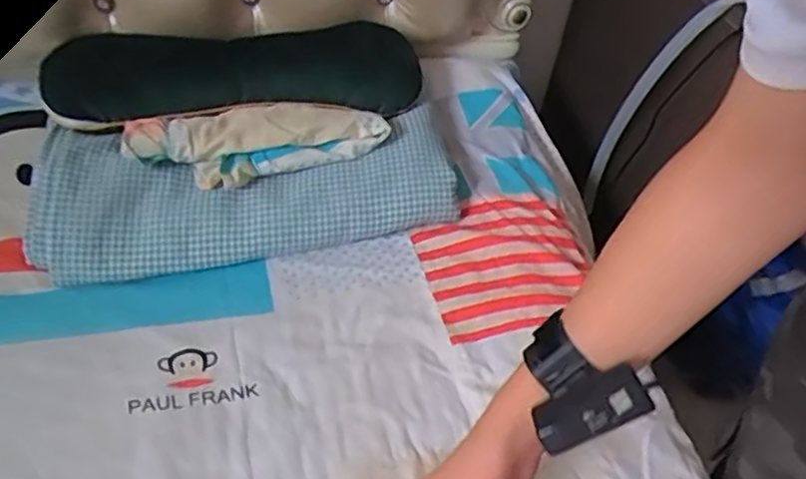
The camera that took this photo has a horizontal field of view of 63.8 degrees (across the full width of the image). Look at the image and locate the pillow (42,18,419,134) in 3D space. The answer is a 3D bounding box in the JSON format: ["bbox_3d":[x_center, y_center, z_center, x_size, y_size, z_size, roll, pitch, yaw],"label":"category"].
[{"bbox_3d":[-0.182,-0.197,0.799,0.457,0.101,0.129,-12,51,-18],"label":"pillow"}]

